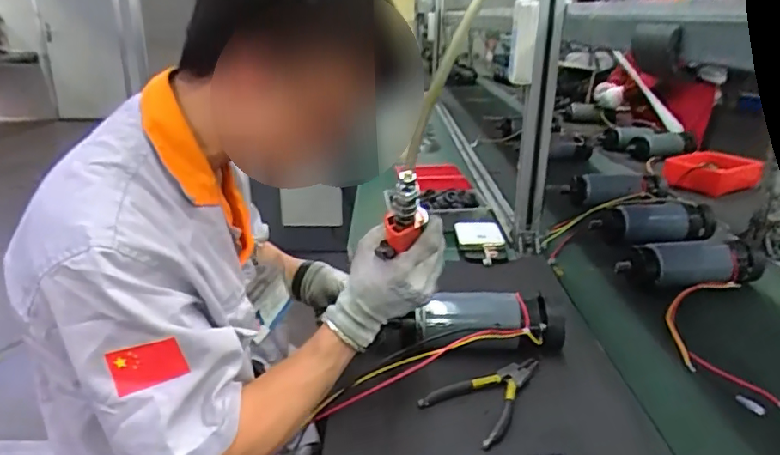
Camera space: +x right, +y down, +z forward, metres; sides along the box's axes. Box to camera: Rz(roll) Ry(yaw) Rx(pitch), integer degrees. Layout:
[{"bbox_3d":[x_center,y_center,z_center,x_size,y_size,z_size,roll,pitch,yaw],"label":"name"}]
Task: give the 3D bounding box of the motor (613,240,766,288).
[{"bbox_3d":[0.490,0.054,0.922,0.232,0.056,0.071,-3,22,-11],"label":"motor"}]

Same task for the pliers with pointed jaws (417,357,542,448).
[{"bbox_3d":[0.118,0.187,0.645,0.145,0.021,0.096,-18,29,-40],"label":"pliers with pointed jaws"}]

